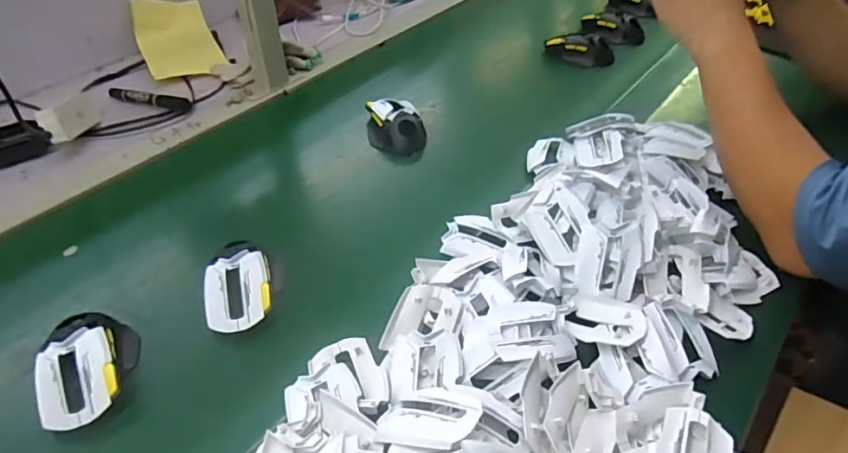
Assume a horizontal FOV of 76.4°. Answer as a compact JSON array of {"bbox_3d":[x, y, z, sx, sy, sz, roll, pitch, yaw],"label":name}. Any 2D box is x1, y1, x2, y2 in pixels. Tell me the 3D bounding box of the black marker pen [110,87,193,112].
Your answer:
[{"bbox_3d":[-0.394,-0.184,0.771,0.135,0.021,0.016,12,45,12],"label":"black marker pen"}]

